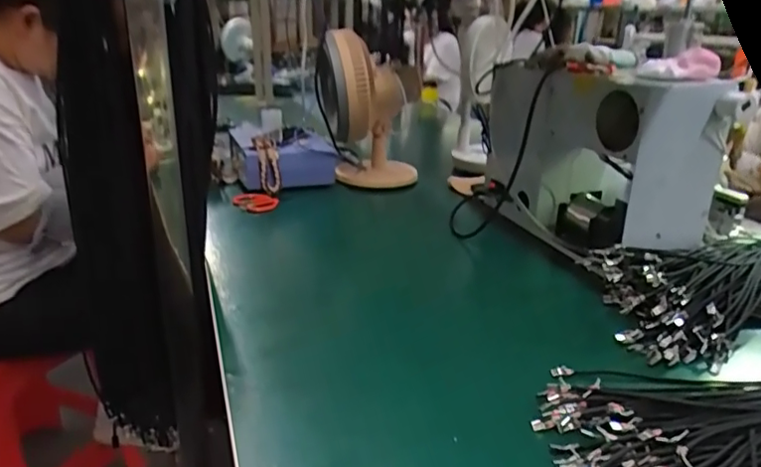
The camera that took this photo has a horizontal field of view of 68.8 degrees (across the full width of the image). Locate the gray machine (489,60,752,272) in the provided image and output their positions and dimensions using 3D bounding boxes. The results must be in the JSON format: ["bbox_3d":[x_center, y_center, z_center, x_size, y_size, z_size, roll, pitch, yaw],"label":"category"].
[{"bbox_3d":[0.342,-0.134,0.899,0.224,0.255,0.382,-1,22,-8],"label":"gray machine"}]

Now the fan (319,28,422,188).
[{"bbox_3d":[-0.025,-0.275,1.225,0.207,0.304,0.249,0,22,-4],"label":"fan"}]

